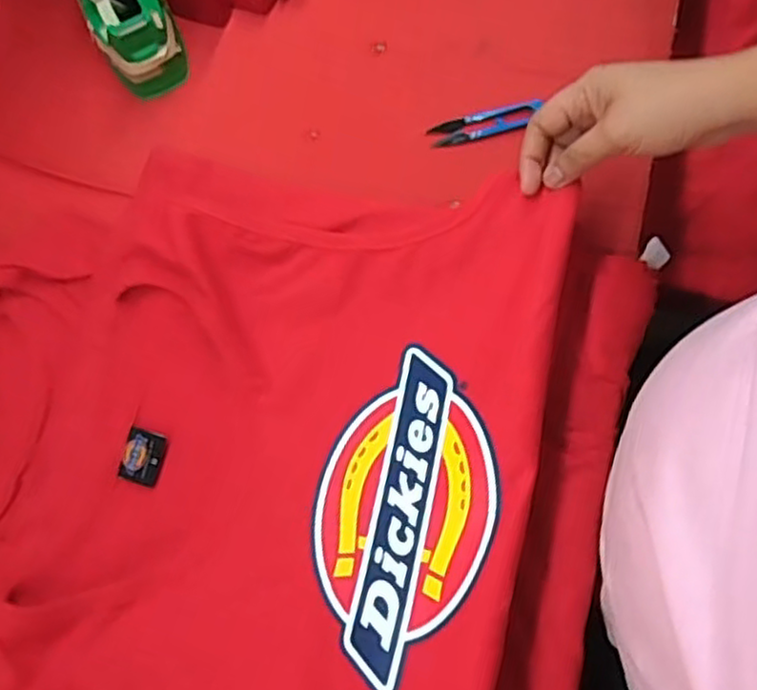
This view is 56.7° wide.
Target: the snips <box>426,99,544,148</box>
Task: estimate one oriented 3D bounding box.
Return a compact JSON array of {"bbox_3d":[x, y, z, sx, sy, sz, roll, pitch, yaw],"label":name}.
[{"bbox_3d":[0.094,-0.197,0.621,0.098,0.009,0.028,-14,73,3],"label":"snips"}]

